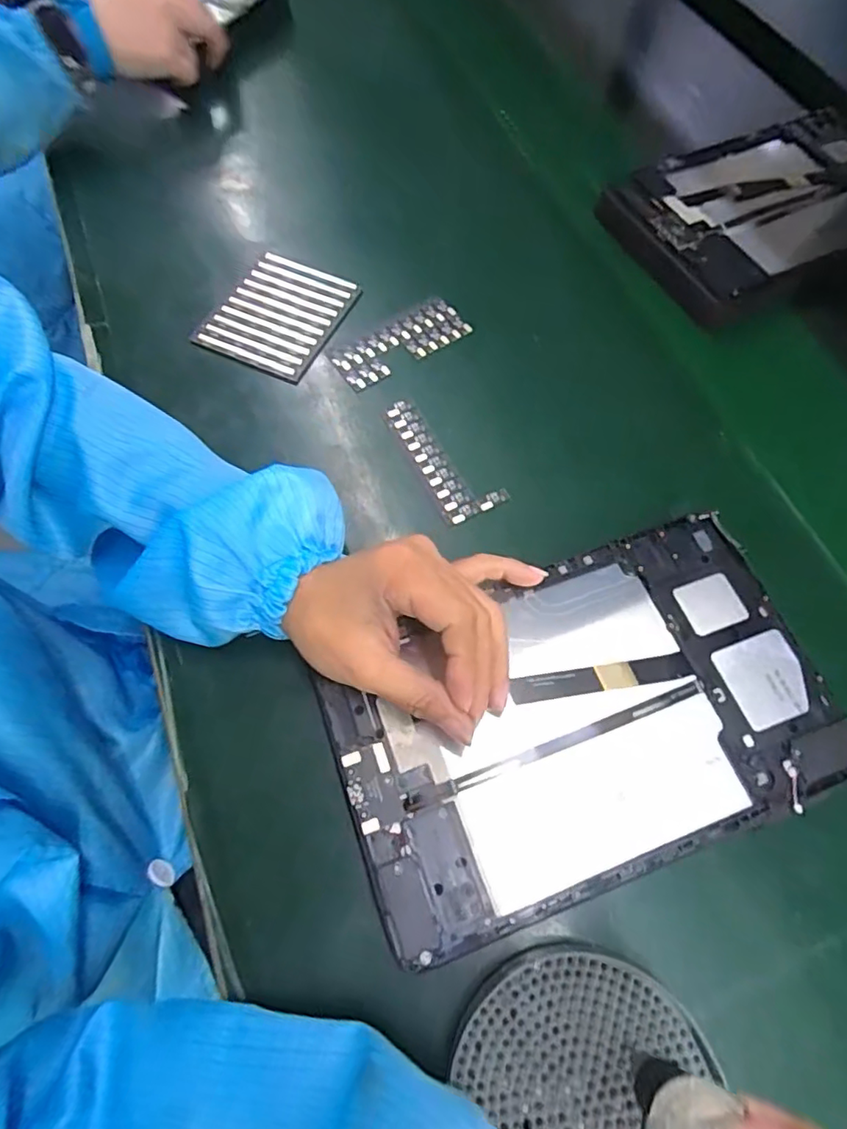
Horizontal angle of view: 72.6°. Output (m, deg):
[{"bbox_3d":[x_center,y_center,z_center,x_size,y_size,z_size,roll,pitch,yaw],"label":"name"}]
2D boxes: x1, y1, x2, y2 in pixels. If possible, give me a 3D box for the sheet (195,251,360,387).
[{"bbox_3d":[-0.107,-0.186,0.429,0.092,0.007,0.100,24,70,13],"label":"sheet"}]

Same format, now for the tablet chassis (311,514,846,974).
[{"bbox_3d":[0.079,0.074,0.287,0.239,0.015,0.145,-19,67,-6],"label":"tablet chassis"}]

